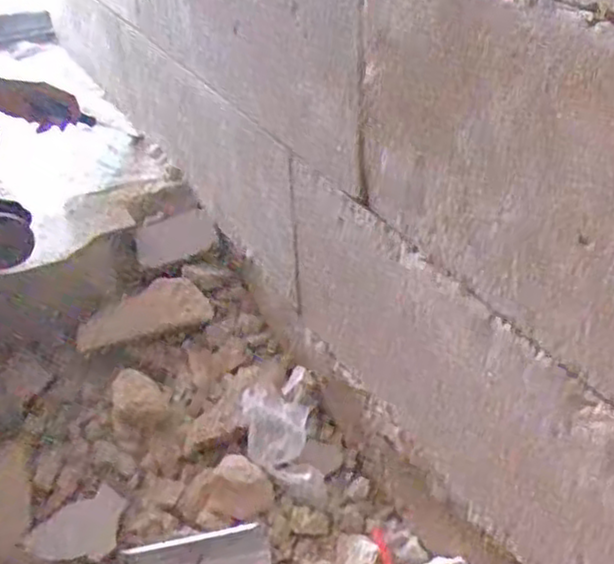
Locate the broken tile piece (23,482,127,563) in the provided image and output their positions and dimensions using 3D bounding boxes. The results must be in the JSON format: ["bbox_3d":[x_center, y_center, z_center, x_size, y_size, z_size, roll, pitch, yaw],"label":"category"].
[{"bbox_3d":[-0.226,0.253,0.765,0.069,0.005,0.101,37,42,23],"label":"broken tile piece"}]

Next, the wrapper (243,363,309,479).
[{"bbox_3d":[-0.032,0.158,0.822,0.070,0.019,0.125,-6,52,-3],"label":"wrapper"}]

